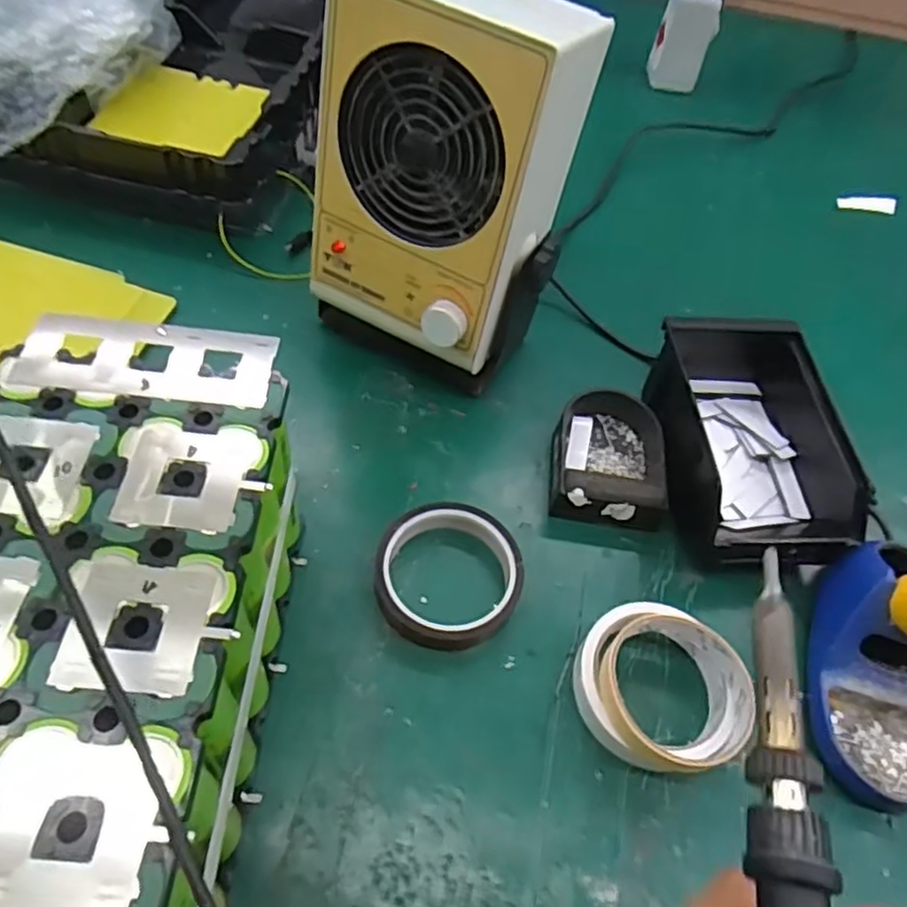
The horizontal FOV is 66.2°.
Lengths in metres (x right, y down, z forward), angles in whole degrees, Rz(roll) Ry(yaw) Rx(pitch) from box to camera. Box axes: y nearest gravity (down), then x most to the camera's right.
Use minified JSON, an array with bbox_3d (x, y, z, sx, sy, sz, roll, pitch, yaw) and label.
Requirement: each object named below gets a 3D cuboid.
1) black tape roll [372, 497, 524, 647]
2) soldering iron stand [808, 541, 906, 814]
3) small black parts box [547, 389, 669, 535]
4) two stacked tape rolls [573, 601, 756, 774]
[{"bbox_3d":[-0.003,0.077,0.443,0.090,0.026,0.089,3,56,-5],"label":"black tape roll"},{"bbox_3d":[0.262,0.119,0.405,0.079,0.082,0.151,10,55,0],"label":"soldering iron stand"},{"bbox_3d":[0.115,-0.004,0.503,0.081,0.034,0.115,8,55,-1],"label":"small black parts box"},{"bbox_3d":[0.120,0.138,0.406,0.097,0.037,0.091,3,56,-5],"label":"two stacked tape rolls"}]

